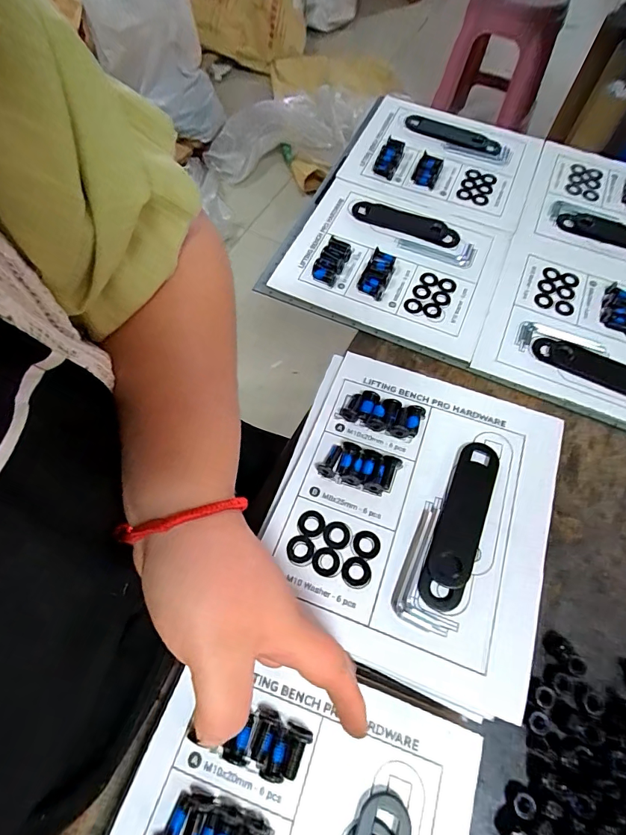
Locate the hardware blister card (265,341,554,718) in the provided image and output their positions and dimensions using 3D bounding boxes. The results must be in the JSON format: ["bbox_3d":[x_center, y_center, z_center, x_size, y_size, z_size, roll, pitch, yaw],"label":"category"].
[{"bbox_3d":[0.075,0.064,0.322,0.193,0.019,0.224,20,67,8],"label":"hardware blister card"}]

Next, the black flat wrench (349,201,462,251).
[{"bbox_3d":[0.107,-0.226,0.496,0.128,0.007,0.039,24,69,13],"label":"black flat wrench"}]

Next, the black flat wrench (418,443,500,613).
[{"bbox_3d":[0.110,0.075,0.310,0.030,0.010,0.128,23,65,12],"label":"black flat wrench"}]

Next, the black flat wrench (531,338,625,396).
[{"bbox_3d":[0.282,-0.048,0.418,0.127,0.005,0.034,26,66,13],"label":"black flat wrench"}]

